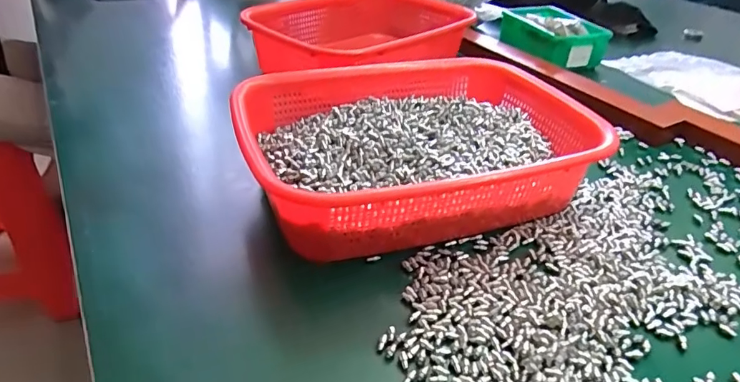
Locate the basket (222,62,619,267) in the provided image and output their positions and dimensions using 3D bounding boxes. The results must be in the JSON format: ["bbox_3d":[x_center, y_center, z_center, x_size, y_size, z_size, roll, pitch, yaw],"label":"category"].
[{"bbox_3d":[0.047,-0.041,0.415,0.296,0.072,0.209,-12,38,-20],"label":"basket"}]

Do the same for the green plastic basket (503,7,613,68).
[{"bbox_3d":[0.271,-0.239,0.722,0.086,0.050,0.149,-11,37,-18],"label":"green plastic basket"}]

